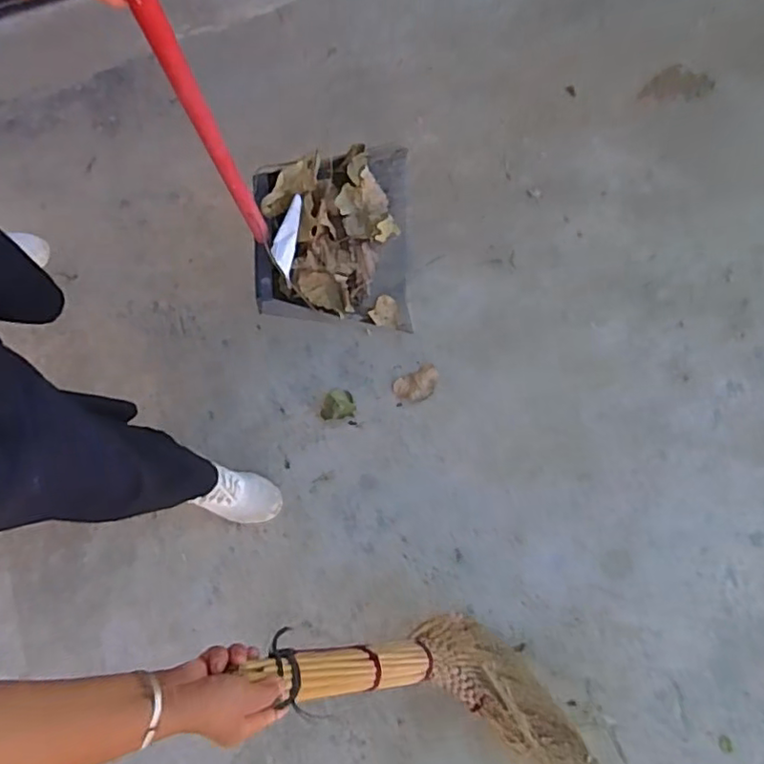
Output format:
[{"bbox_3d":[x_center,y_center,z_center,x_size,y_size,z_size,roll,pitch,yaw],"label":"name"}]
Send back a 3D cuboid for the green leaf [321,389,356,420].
[{"bbox_3d":[-0.085,0.042,1.149,0.066,0.033,0.060,-6,78,0],"label":"green leaf"}]

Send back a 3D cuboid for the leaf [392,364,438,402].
[{"bbox_3d":[0.069,0.008,1.164,0.091,0.011,0.060,-25,79,-4],"label":"leaf"}]

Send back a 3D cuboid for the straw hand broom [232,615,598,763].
[{"bbox_3d":[0.073,0.395,0.779,0.583,0.196,0.135,30,78,-32],"label":"straw hand broom"}]

